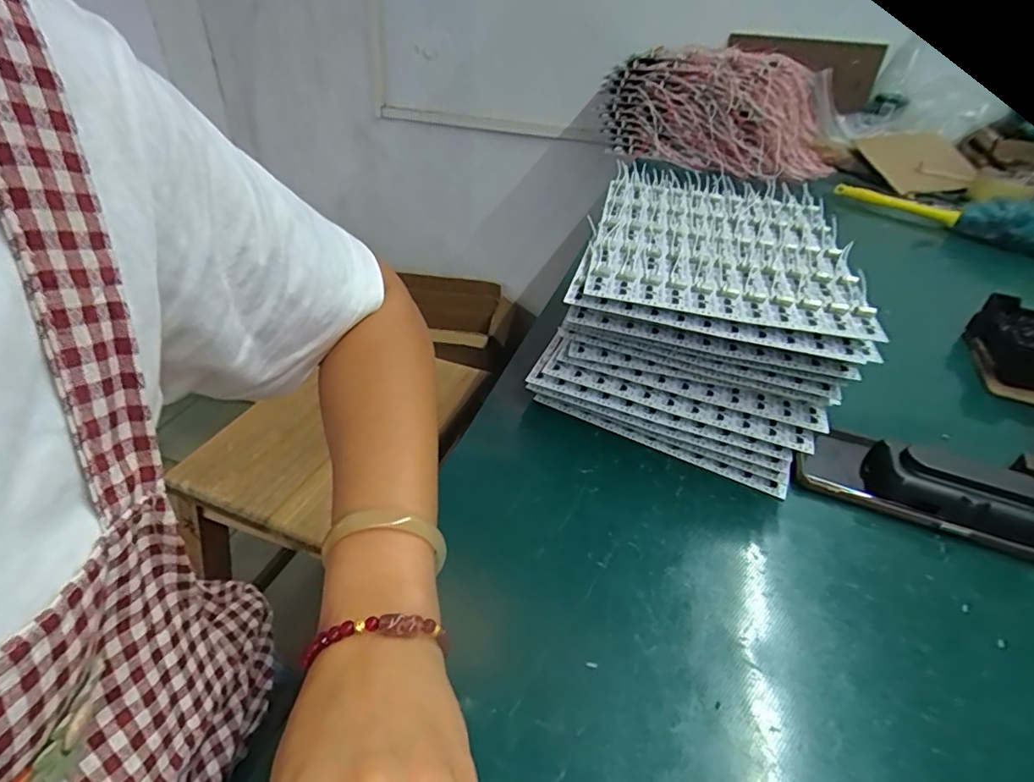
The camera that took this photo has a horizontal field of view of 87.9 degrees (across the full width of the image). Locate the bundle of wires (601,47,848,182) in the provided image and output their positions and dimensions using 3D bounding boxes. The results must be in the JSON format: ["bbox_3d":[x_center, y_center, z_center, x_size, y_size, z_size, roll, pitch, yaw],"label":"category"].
[{"bbox_3d":[0.371,-0.528,1.011,0.417,0.191,0.169,25,45,27],"label":"bundle of wires"}]

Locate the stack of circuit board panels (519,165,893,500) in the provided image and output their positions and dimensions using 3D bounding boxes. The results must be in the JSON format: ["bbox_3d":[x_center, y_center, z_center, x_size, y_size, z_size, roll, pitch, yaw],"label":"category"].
[{"bbox_3d":[0.167,-0.075,0.477,0.218,0.129,0.276,19,40,16],"label":"stack of circuit board panels"}]

